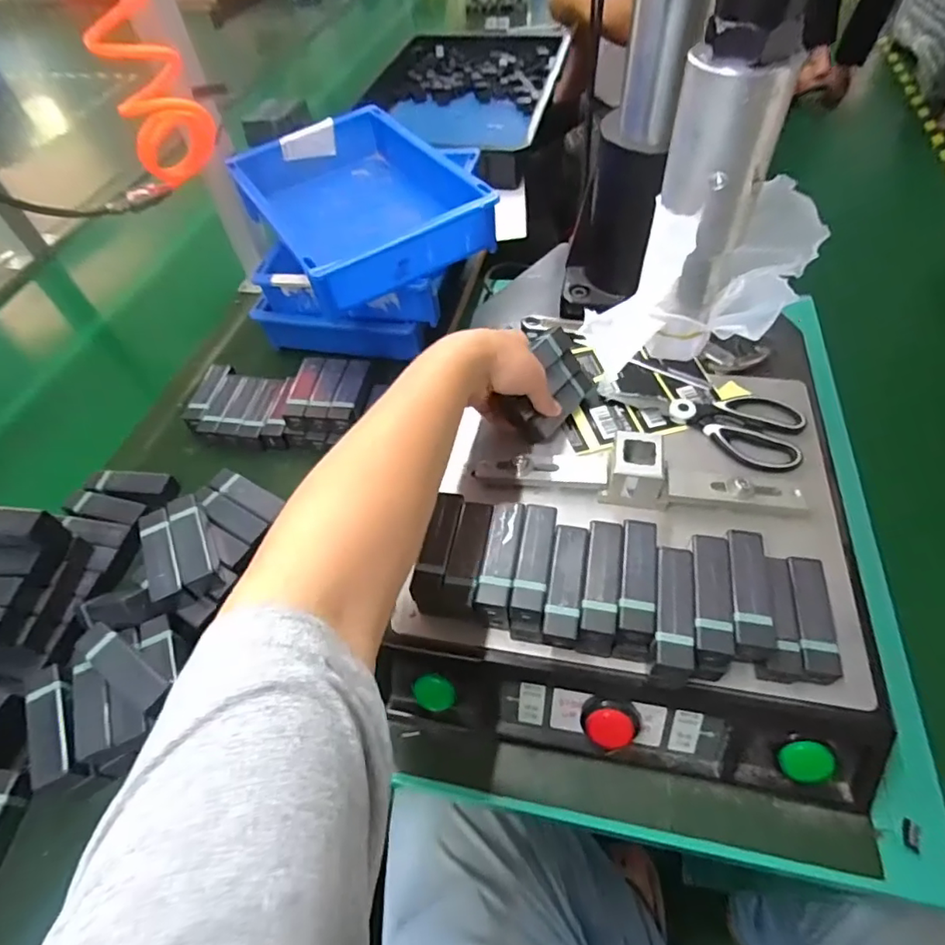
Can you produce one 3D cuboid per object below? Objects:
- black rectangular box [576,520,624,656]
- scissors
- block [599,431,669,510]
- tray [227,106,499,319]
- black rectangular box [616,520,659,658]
[{"bbox_3d":[0.098,0.088,0.422,0.026,0.044,0.092,7,55,11],"label":"black rectangular box"},{"bbox_3d":[0.238,-0.063,0.549,0.183,0.012,0.082,30,62,24],"label":"scissors"},{"bbox_3d":[0.146,-0.001,0.489,0.055,0.050,0.050,5,55,9],"label":"block"},{"bbox_3d":[-0.134,-0.314,0.629,0.206,0.061,0.293,-28,56,-14],"label":"tray"},{"bbox_3d":[0.124,0.089,0.418,0.026,0.043,0.094,6,55,10],"label":"black rectangular box"}]

